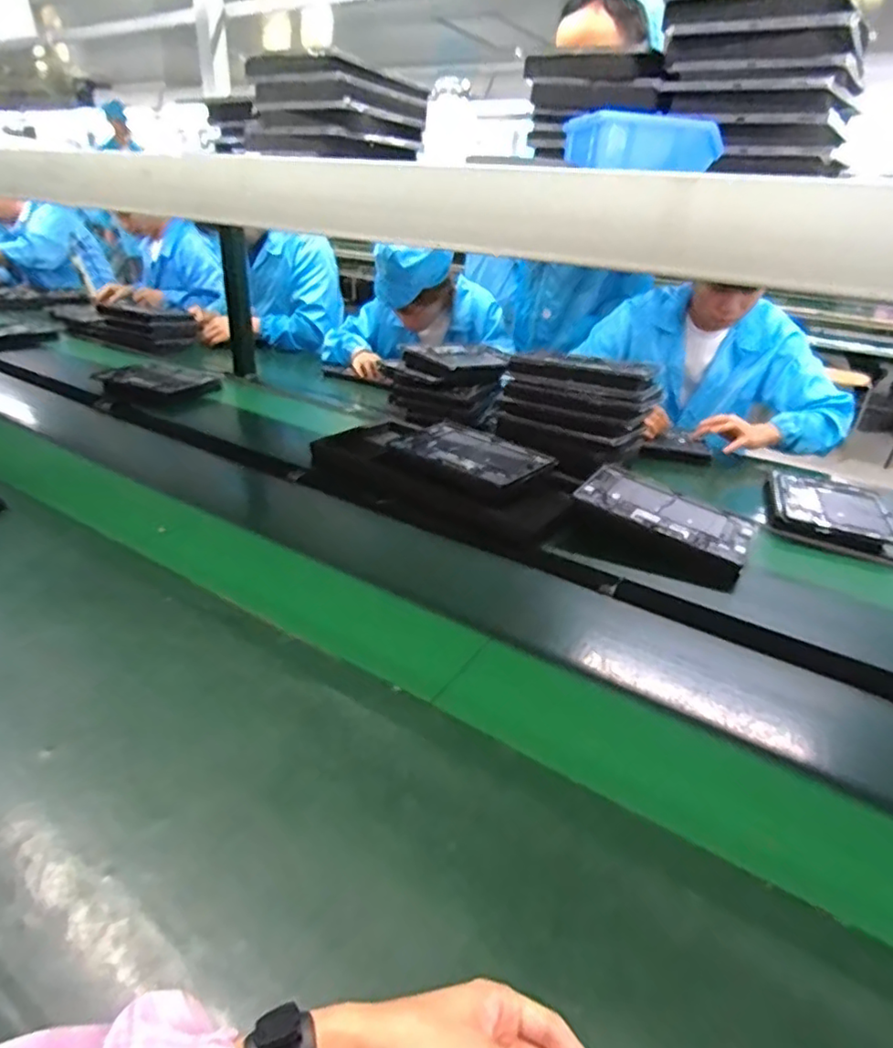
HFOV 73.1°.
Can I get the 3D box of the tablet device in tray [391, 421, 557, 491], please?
[{"bbox_3d":[0.053,-0.125,1.073,0.262,0.023,0.179,24,35,33],"label":"tablet device in tray"}]

